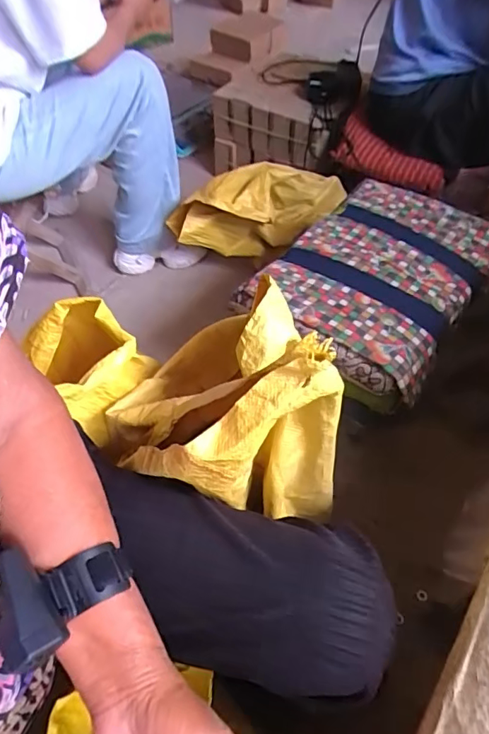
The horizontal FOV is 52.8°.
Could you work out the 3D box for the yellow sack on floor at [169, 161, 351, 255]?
[{"bbox_3d":[0.049,-0.363,1.134,0.425,0.171,0.134,-24,56,-17],"label":"yellow sack on floor"}]

